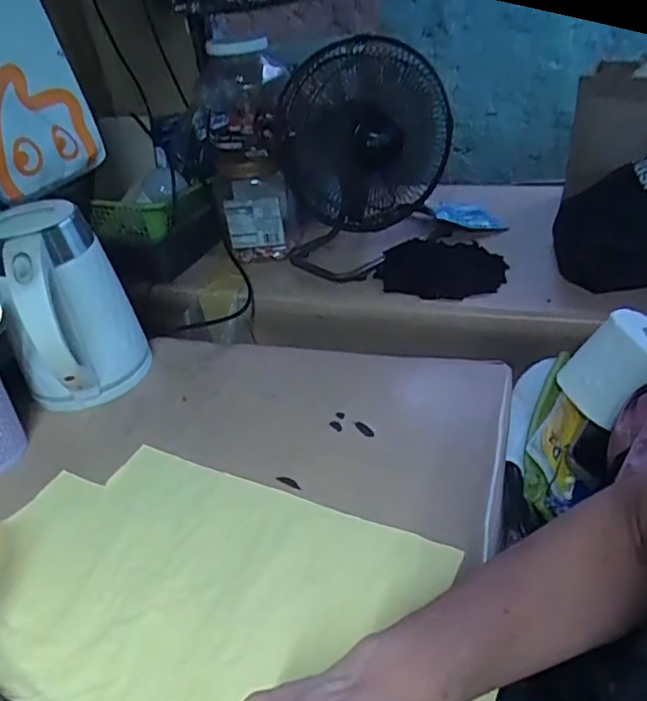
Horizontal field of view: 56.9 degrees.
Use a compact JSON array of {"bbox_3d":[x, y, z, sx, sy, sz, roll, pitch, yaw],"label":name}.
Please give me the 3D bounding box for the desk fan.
[{"bbox_3d":[0.065,-0.314,0.940,0.257,0.300,0.197,-2,34,8],"label":"desk fan"}]

